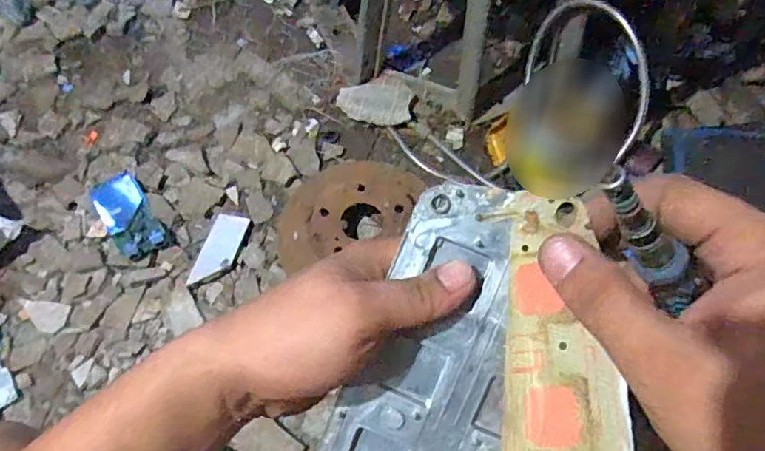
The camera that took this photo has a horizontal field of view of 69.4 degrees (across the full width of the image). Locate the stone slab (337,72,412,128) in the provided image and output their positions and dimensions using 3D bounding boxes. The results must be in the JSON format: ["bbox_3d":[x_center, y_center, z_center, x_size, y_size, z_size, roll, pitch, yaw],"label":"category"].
[{"bbox_3d":[-0.012,-0.219,0.944,0.125,0.019,0.093,12,63,6],"label":"stone slab"}]

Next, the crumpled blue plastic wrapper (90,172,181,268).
[{"bbox_3d":[-0.386,-0.014,0.844,0.073,0.019,0.170,-35,68,-16],"label":"crumpled blue plastic wrapper"}]

